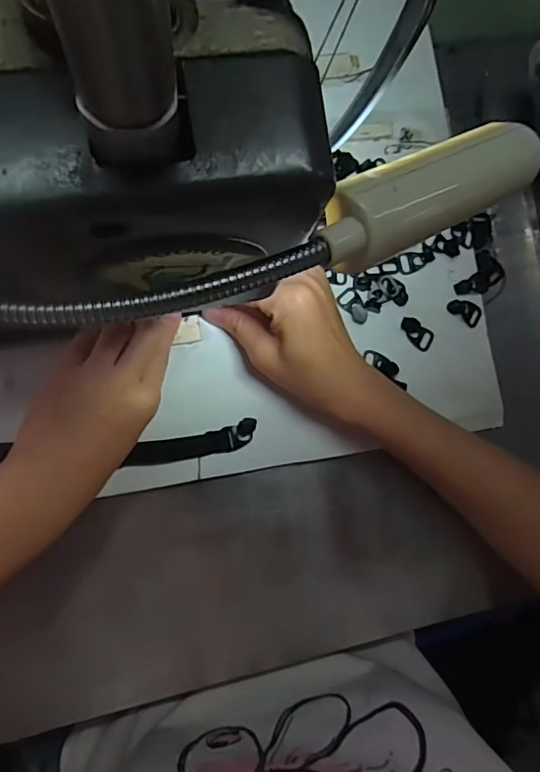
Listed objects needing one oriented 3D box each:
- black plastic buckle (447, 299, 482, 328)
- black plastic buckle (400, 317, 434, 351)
[{"bbox_3d":[0.141,-0.055,0.359,0.026,0.004,0.016,31,82,-4],"label":"black plastic buckle"},{"bbox_3d":[0.103,-0.037,0.352,0.027,0.006,0.016,33,82,-4],"label":"black plastic buckle"}]

